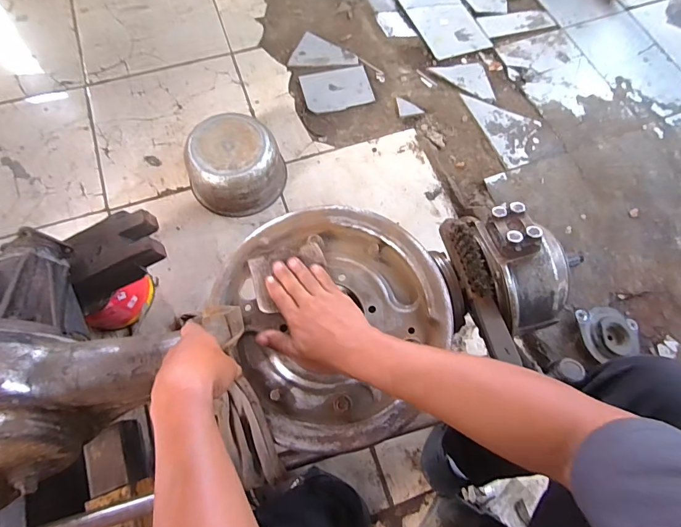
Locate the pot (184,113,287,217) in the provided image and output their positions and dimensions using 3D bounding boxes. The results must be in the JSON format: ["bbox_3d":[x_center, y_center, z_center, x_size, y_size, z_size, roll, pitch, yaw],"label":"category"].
[{"bbox_3d":[-0.242,-0.225,0.892,0.193,0.123,0.188,1,71,-2],"label":"pot"}]

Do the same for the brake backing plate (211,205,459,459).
[{"bbox_3d":[0.001,0.067,0.476,0.261,0.037,0.298,-25,74,-11],"label":"brake backing plate"}]

